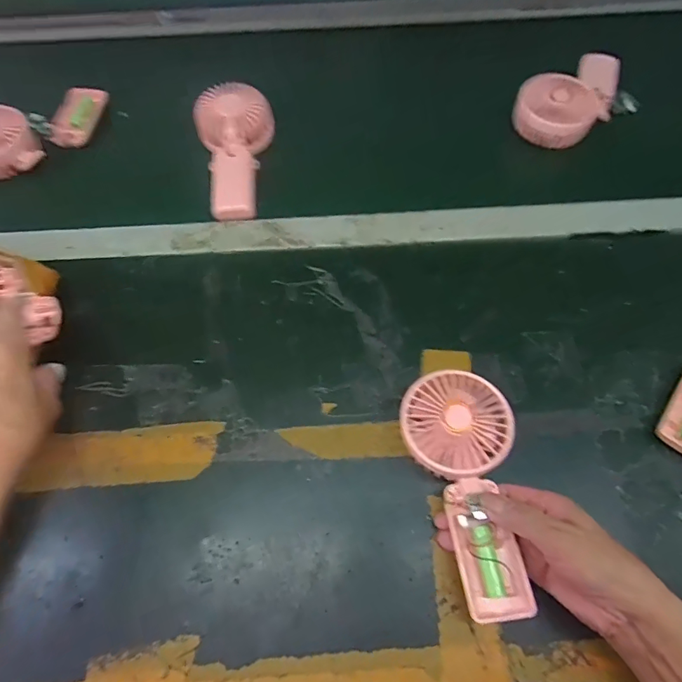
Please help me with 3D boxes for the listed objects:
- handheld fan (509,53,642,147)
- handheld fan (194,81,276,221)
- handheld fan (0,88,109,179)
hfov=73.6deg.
[{"bbox_3d":[0.290,-0.299,0.548,0.171,0.047,0.098,-36,69,-14],"label":"handheld fan"},{"bbox_3d":[-0.116,-0.221,0.523,0.085,0.038,0.170,-12,65,-4],"label":"handheld fan"},{"bbox_3d":[-0.376,-0.261,0.563,0.093,0.058,0.183,38,59,18],"label":"handheld fan"}]

